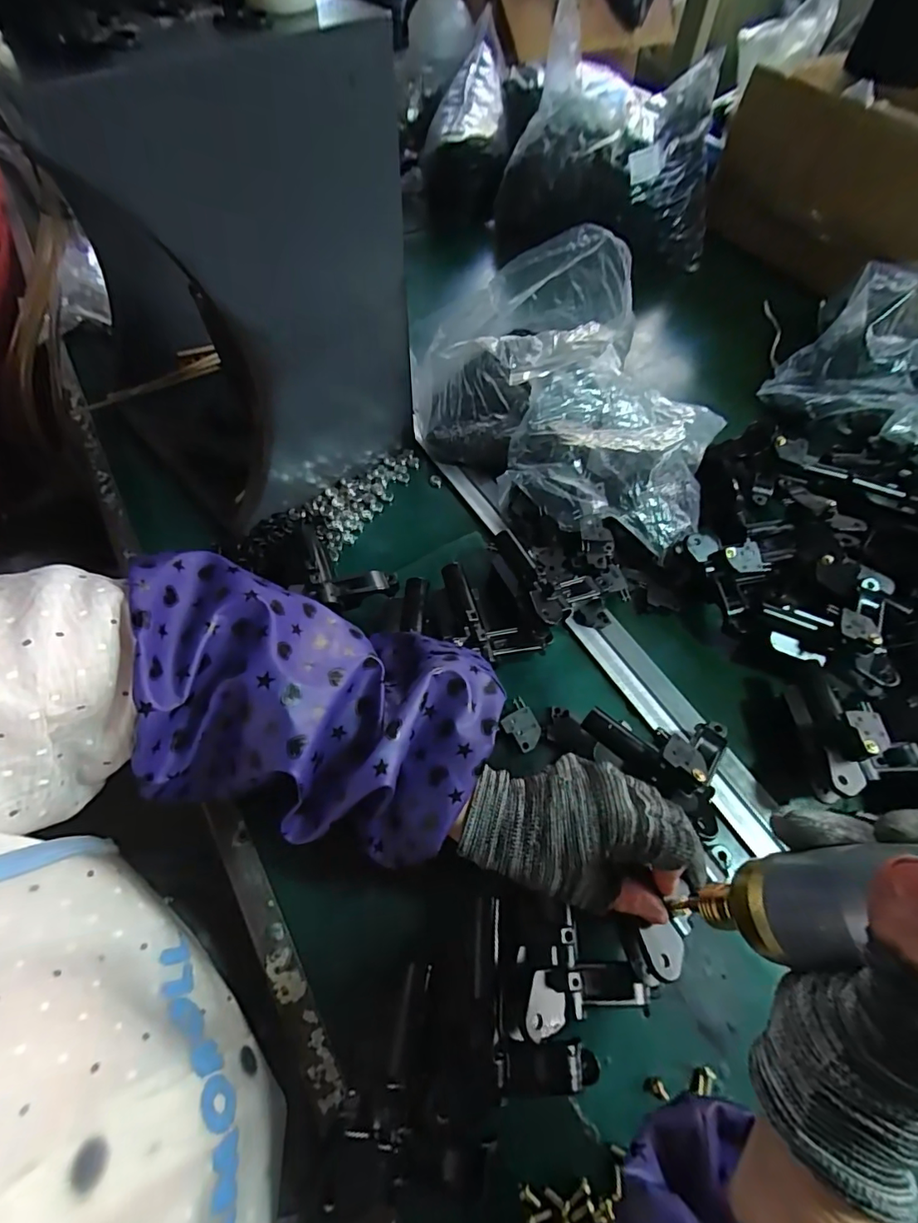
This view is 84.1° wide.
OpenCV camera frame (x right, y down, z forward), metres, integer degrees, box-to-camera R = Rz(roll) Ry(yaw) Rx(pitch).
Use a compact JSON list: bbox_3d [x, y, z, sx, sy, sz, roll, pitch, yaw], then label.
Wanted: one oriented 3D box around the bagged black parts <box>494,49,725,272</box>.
[{"bbox_3d":[0.194,-0.587,0.683,0.274,0.146,0.152,-3,60,-3],"label":"bagged black parts"}]

